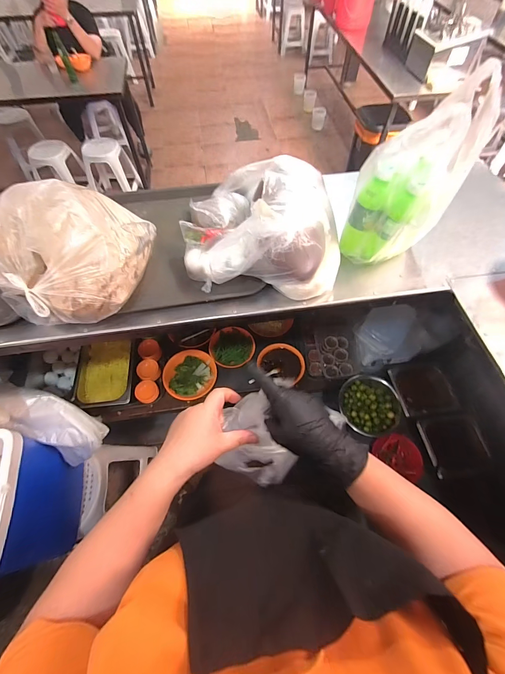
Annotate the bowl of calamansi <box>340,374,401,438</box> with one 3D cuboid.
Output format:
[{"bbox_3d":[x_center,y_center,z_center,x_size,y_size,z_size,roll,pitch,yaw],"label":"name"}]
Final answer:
[{"bbox_3d":[0.363,0.213,0.931,0.173,0.066,0.188,0,60,0],"label":"bowl of calamansi"}]

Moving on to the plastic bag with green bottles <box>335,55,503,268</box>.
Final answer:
[{"bbox_3d":[0.281,-0.267,0.520,0.179,0.257,0.116,-18,62,-10],"label":"plastic bag with green bottles"}]

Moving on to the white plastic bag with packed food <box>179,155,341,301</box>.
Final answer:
[{"bbox_3d":[0.013,-0.227,0.570,0.306,0.137,0.264,4,60,2],"label":"white plastic bag with packed food"}]

